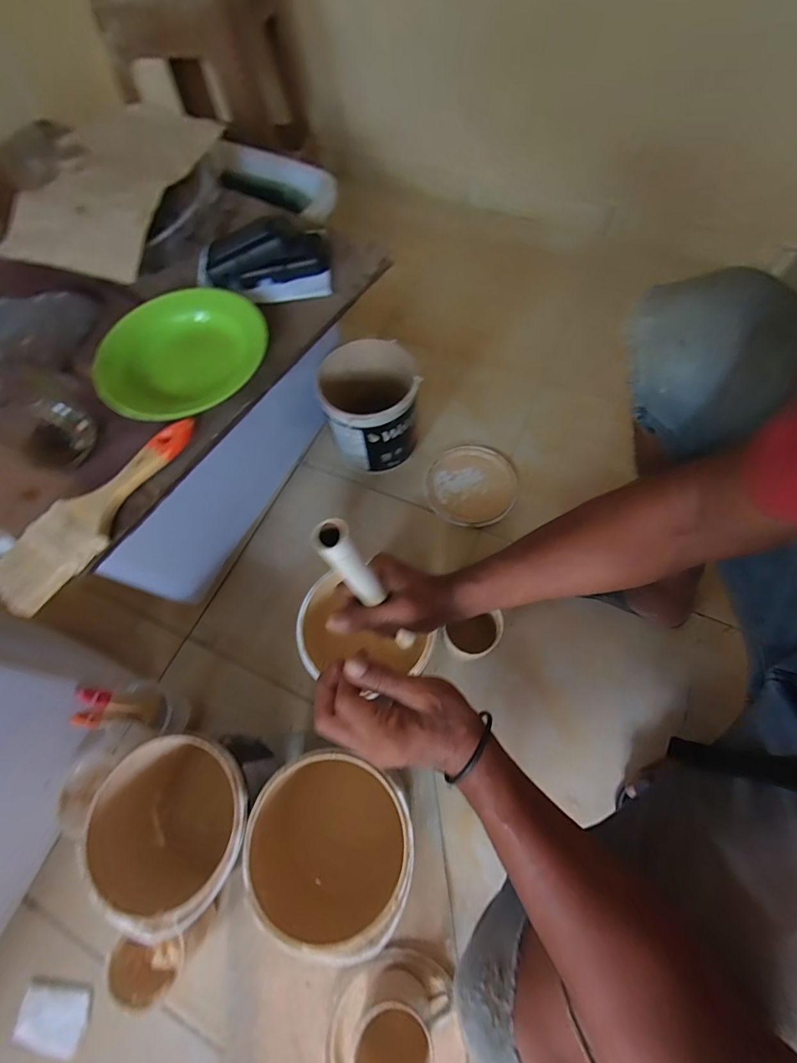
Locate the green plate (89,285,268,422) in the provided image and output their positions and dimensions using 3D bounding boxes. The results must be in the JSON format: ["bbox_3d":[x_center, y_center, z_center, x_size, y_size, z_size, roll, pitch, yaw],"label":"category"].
[{"bbox_3d":[-0.220,-0.181,0.440,0.143,0.027,0.171,35,72,17],"label":"green plate"}]

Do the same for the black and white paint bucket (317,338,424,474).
[{"bbox_3d":[-0.051,-0.228,0.813,0.163,0.187,0.167,-1,65,3],"label":"black and white paint bucket"}]

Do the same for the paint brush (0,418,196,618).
[{"bbox_3d":[-0.268,-0.026,0.376,0.063,0.015,0.203,26,69,14],"label":"paint brush"}]

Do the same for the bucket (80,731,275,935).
[{"bbox_3d":[-0.262,0.364,0.562,0.176,0.185,0.177,-1,65,3],"label":"bucket"}]

